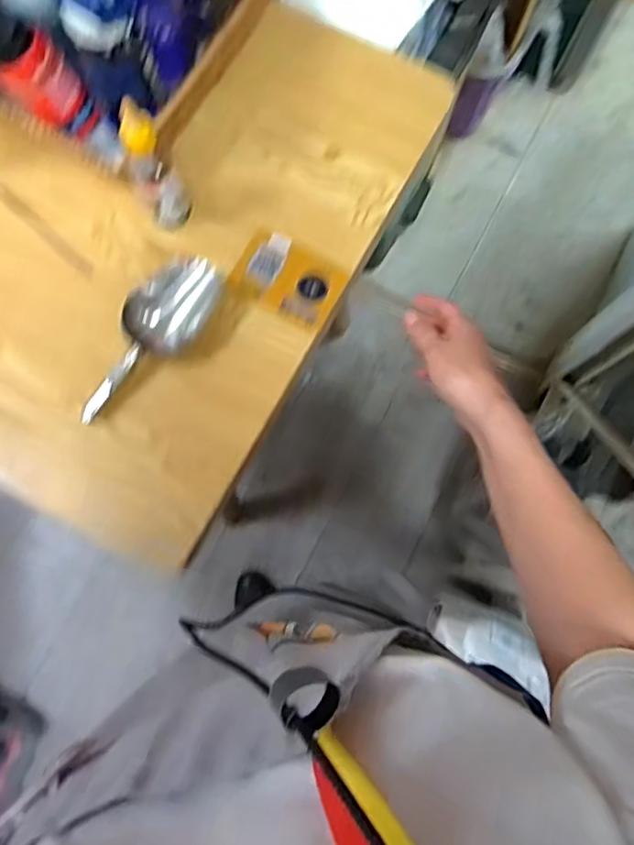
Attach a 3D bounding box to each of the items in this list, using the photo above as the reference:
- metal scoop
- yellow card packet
[{"bbox_3d":[-0.189,-0.094,0.661,0.074,0.038,0.215,38,81,6],"label":"metal scoop"},{"bbox_3d":[-0.034,-0.167,0.697,0.127,0.008,0.084,30,81,5],"label":"yellow card packet"}]

